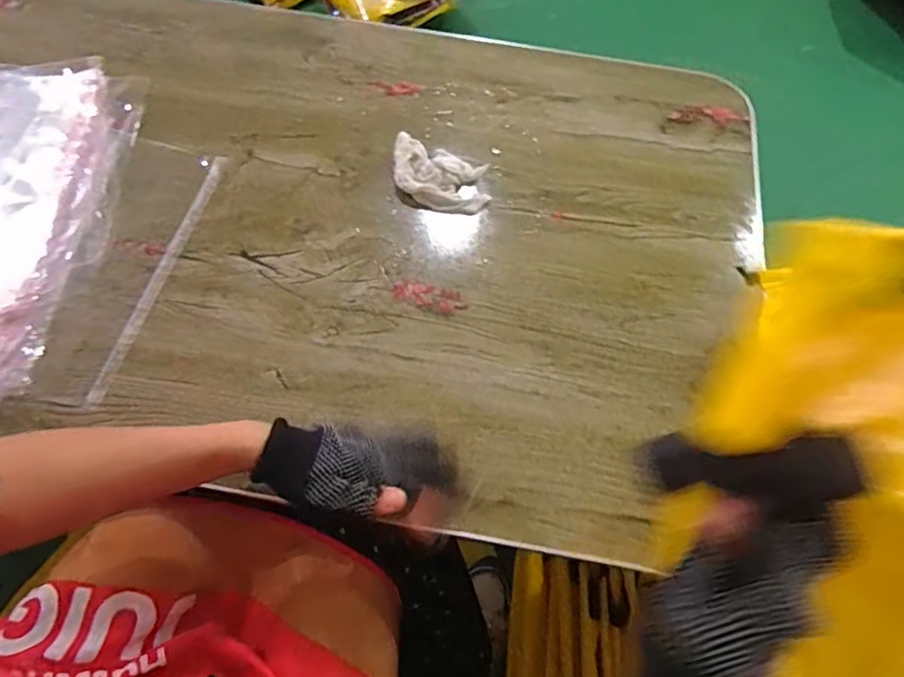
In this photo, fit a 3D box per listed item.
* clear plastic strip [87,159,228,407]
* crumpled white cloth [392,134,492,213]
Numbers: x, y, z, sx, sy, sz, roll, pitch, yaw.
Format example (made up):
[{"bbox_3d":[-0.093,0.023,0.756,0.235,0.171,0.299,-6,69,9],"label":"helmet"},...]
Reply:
[{"bbox_3d":[-0.288,-0.068,0.593,0.016,0.004,0.289,13,65,4],"label":"clear plastic strip"},{"bbox_3d":[-0.012,-0.175,0.638,0.106,0.029,0.073,14,64,5],"label":"crumpled white cloth"}]

